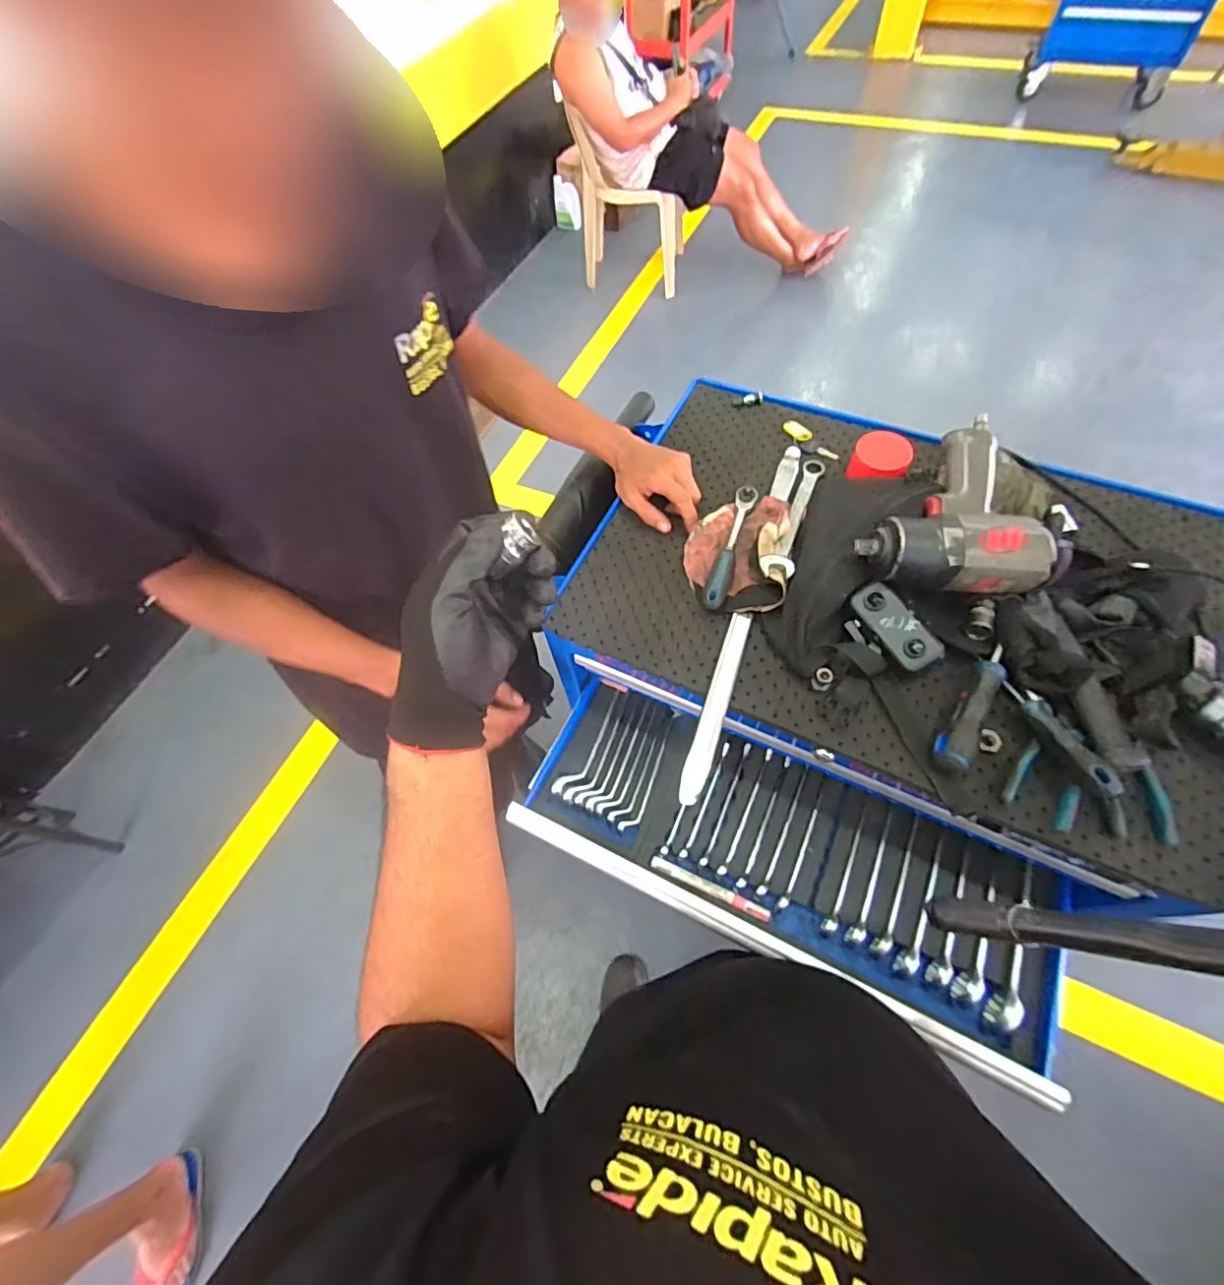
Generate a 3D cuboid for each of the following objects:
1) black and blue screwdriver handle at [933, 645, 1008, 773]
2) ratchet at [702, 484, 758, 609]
[{"bbox_3d":[0.343,0.059,0.537,0.029,0.037,0.131,30,66,17],"label":"black and blue screwdriver handle"},{"bbox_3d":[0.137,-0.115,0.649,0.024,0.020,0.183,17,63,11],"label":"ratchet"}]

